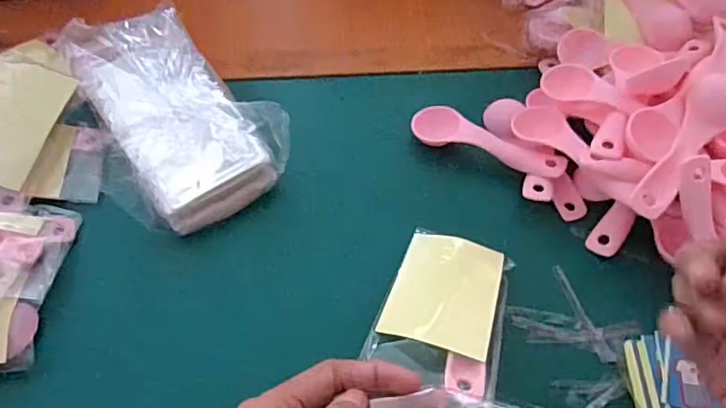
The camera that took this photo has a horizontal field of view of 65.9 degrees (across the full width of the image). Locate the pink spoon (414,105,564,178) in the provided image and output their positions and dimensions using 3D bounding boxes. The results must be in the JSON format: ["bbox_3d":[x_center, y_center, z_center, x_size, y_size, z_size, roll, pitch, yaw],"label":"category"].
[{"bbox_3d":[0.090,-0.044,0.405,0.111,0.017,0.028,21,58,13],"label":"pink spoon"}]

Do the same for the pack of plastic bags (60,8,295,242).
[{"bbox_3d":[-0.144,-0.071,0.416,0.119,0.036,0.194,-29,61,-19],"label":"pack of plastic bags"}]

